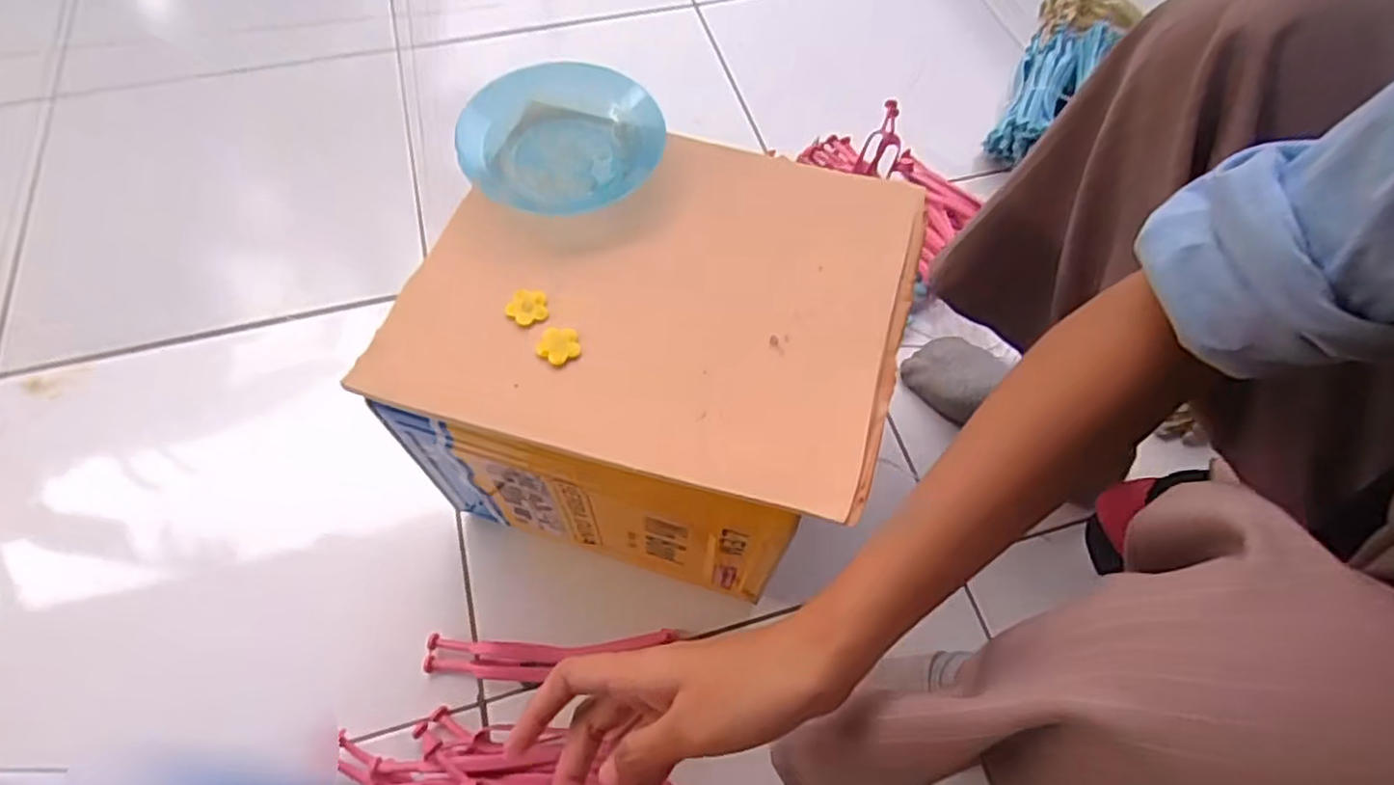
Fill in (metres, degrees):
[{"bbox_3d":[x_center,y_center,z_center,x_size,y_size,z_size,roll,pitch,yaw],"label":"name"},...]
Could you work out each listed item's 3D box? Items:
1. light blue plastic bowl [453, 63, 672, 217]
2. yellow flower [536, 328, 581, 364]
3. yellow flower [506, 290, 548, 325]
[{"bbox_3d":[-0.086,-0.170,0.456,0.125,0.030,0.106,0,61,-3],"label":"light blue plastic bowl"},{"bbox_3d":[-0.078,-0.027,0.389,0.024,0.004,0.022,1,61,-2],"label":"yellow flower"},{"bbox_3d":[-0.100,-0.050,0.405,0.023,0.006,0.022,0,64,-1],"label":"yellow flower"}]

